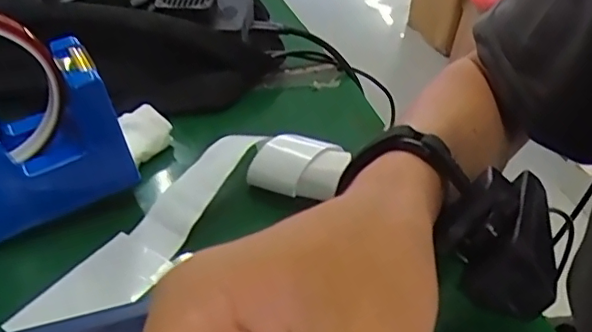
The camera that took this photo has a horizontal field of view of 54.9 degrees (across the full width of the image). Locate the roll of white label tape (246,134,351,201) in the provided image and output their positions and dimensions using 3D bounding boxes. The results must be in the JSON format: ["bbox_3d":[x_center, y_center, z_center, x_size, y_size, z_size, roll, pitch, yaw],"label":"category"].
[{"bbox_3d":[0.001,0.001,0.336,0.052,0.026,0.028,14,39,10],"label":"roll of white label tape"}]

